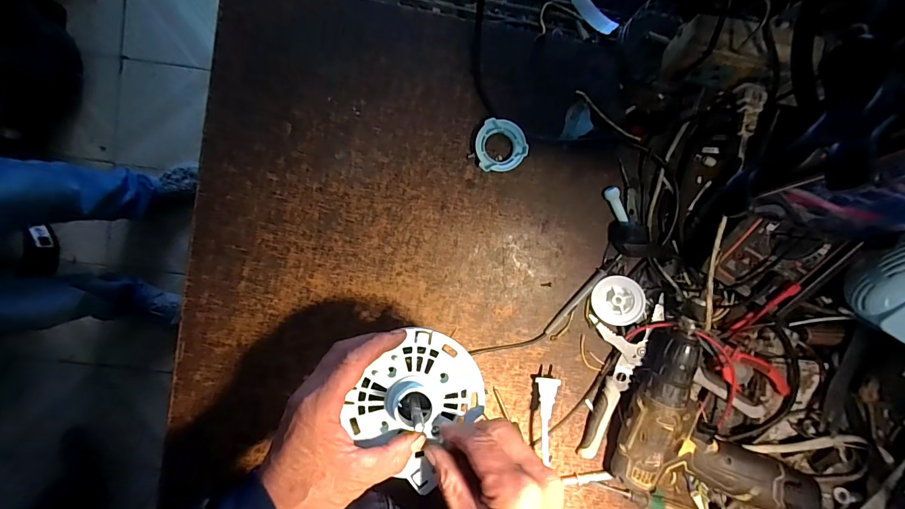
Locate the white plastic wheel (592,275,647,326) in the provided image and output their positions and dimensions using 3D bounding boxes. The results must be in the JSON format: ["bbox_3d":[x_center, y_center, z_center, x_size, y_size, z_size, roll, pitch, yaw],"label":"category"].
[{"bbox_3d":[0.183,0.050,0.453,0.053,0.014,0.054,20,106,28],"label":"white plastic wheel"}]

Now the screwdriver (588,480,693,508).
[{"bbox_3d":[0.230,0.287,0.484,0.129,0.018,0.026,19,93,-4],"label":"screwdriver"}]

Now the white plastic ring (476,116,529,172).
[{"bbox_3d":[0.052,-0.115,0.438,0.054,0.014,0.053,0,94,-3],"label":"white plastic ring"}]

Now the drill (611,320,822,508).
[{"bbox_3d":[0.278,0.167,0.435,0.174,0.060,0.178,4,94,-3],"label":"drill"}]

